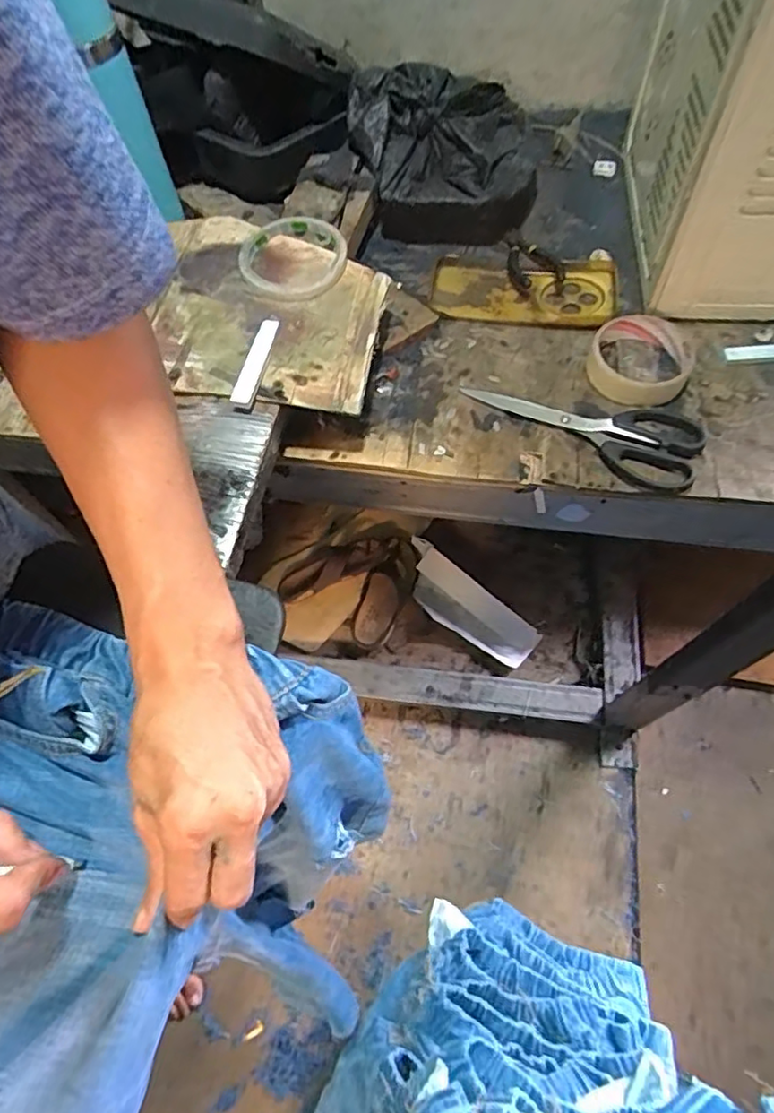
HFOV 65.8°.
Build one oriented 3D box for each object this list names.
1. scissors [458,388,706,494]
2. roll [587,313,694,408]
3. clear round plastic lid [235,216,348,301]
[{"bbox_3d":[0.156,-0.111,0.481,0.184,0.005,0.070,28,67,17],"label":"scissors"},{"bbox_3d":[0.206,-0.160,0.491,0.080,0.026,0.079,-2,62,3],"label":"roll"},{"bbox_3d":[-0.078,-0.250,0.497,0.086,0.014,0.086,-2,62,3],"label":"clear round plastic lid"}]

